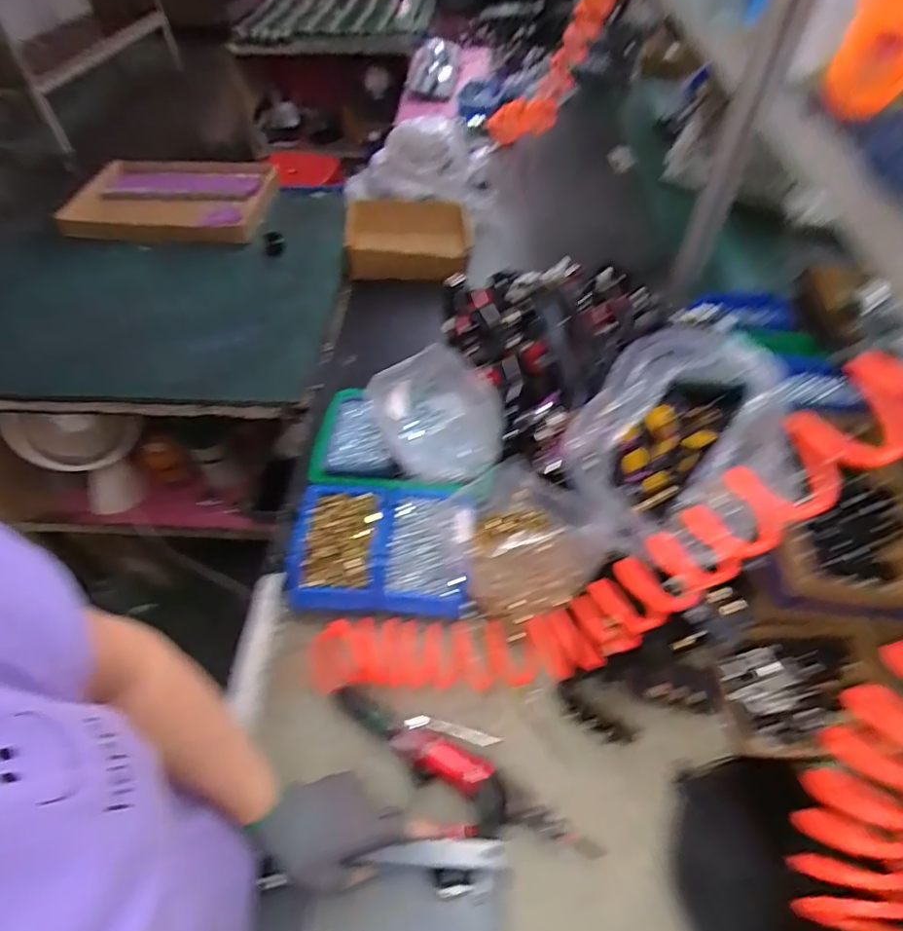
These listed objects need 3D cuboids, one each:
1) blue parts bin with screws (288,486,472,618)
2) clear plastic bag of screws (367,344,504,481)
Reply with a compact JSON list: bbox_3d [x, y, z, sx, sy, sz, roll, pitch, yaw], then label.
[{"bbox_3d":[-0.087,0.103,0.691,0.215,0.050,0.155,2,52,3],"label":"blue parts bin with screws"},{"bbox_3d":[-0.017,-0.067,0.728,0.164,0.101,0.154,-10,52,-7],"label":"clear plastic bag of screws"}]

